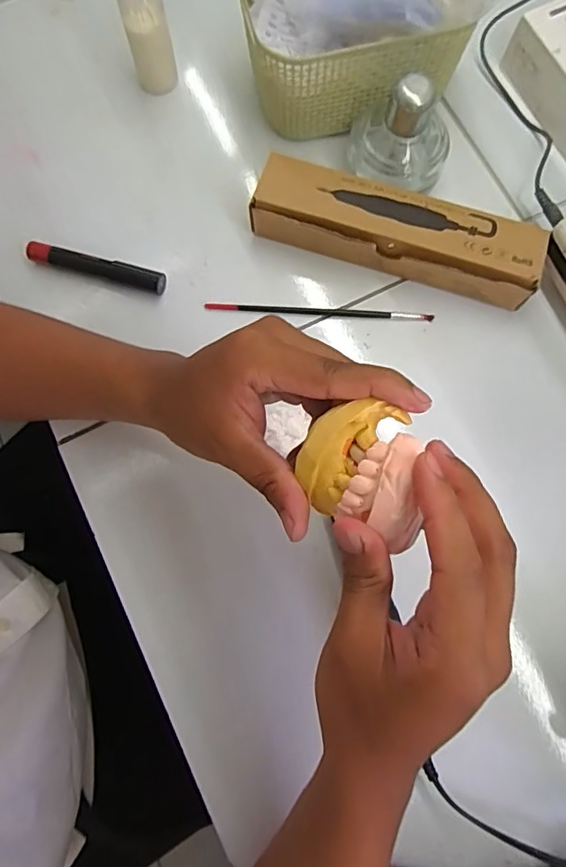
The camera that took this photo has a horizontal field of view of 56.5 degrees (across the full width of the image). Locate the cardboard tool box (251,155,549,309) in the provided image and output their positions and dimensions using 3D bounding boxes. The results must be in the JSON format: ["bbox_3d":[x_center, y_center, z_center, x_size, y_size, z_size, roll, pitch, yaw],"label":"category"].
[{"bbox_3d":[0.083,-0.150,0.396,0.208,0.042,0.048,18,78,4],"label":"cardboard tool box"}]

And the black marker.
[{"bbox_3d":[-0.143,-0.128,0.407,0.110,0.018,0.014,16,78,4],"label":"black marker"}]

